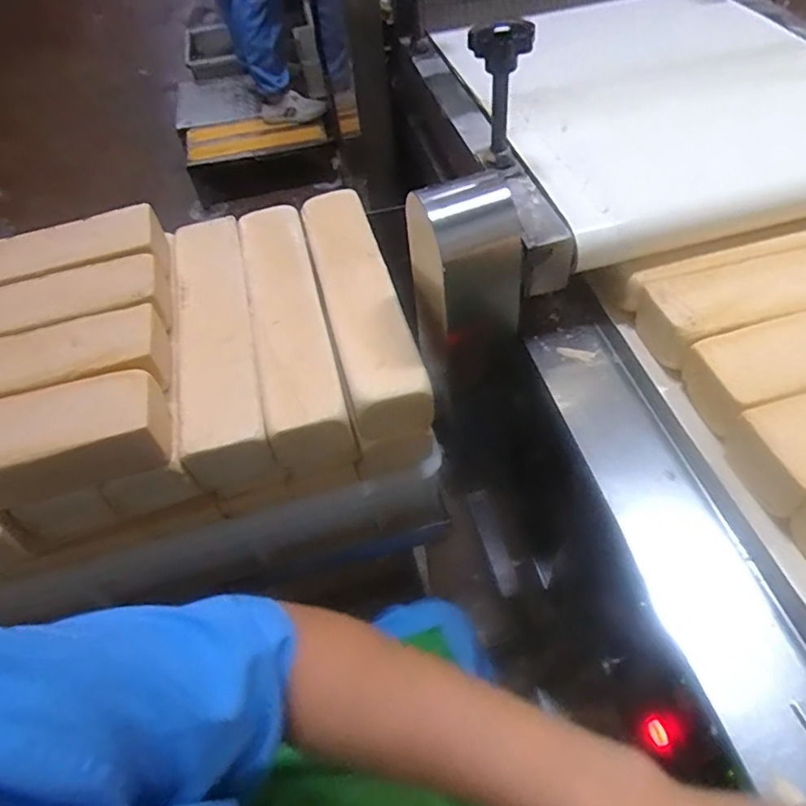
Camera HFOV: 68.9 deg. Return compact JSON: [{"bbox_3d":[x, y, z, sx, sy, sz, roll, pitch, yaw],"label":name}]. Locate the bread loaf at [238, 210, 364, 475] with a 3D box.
[{"bbox_3d":[-0.126,-0.082,0.668,0.078,0.098,0.359,-14,52,-5],"label":"bread loaf"}]

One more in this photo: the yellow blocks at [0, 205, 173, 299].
[{"bbox_3d":[-0.438,-0.140,0.645,0.339,0.062,0.089,-15,52,-6],"label":"yellow blocks"}]

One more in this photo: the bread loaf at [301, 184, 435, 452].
[{"bbox_3d":[-0.051,-0.118,0.669,0.079,0.072,0.350,-14,52,-5],"label":"bread loaf"}]

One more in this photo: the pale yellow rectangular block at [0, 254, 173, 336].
[{"bbox_3d":[-0.418,-0.068,0.601,0.348,0.067,0.086,-17,52,-7],"label":"pale yellow rectangular block"}]

